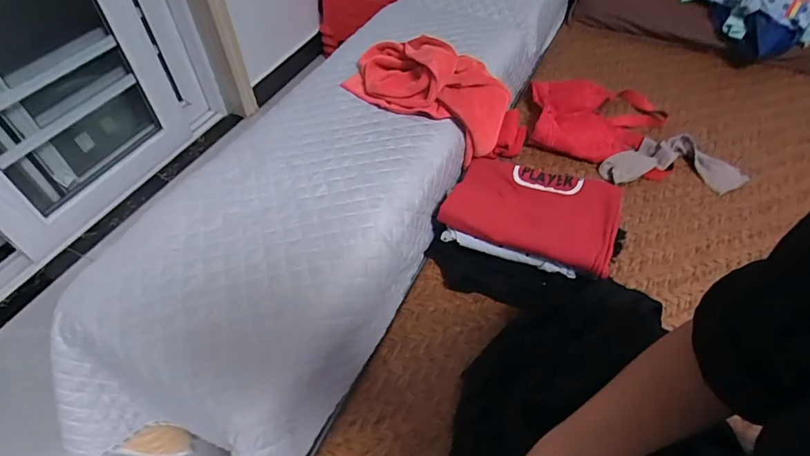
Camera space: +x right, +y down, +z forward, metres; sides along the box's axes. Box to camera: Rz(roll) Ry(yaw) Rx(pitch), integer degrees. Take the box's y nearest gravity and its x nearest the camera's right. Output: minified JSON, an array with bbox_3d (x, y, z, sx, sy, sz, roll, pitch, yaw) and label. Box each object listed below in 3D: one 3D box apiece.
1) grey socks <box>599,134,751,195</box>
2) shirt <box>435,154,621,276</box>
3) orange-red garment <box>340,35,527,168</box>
[{"bbox_3d":[0.496,-0.126,0.848,0.249,0.026,0.122,7,50,6],"label":"grey socks"},{"bbox_3d":[0.192,-0.037,0.686,0.241,0.033,0.169,20,53,16],"label":"shirt"},{"bbox_3d":[0.050,-0.222,0.733,0.281,0.118,0.133,24,57,5],"label":"orange-red garment"}]

